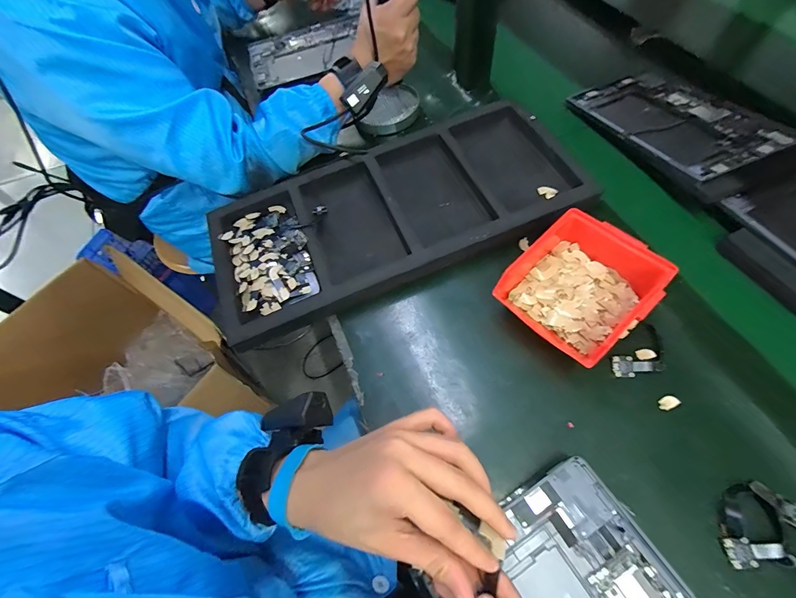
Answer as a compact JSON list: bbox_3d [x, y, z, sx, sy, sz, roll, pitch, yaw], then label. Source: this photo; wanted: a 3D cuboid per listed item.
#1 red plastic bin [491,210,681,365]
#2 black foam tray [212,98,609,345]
[{"bbox_3d":[0.196,-0.011,0.396,0.135,0.074,0.121,-41,65,-16],"label":"red plastic bin"},{"bbox_3d":[-0.008,-0.121,0.492,0.492,0.051,0.237,-22,62,-7],"label":"black foam tray"}]

